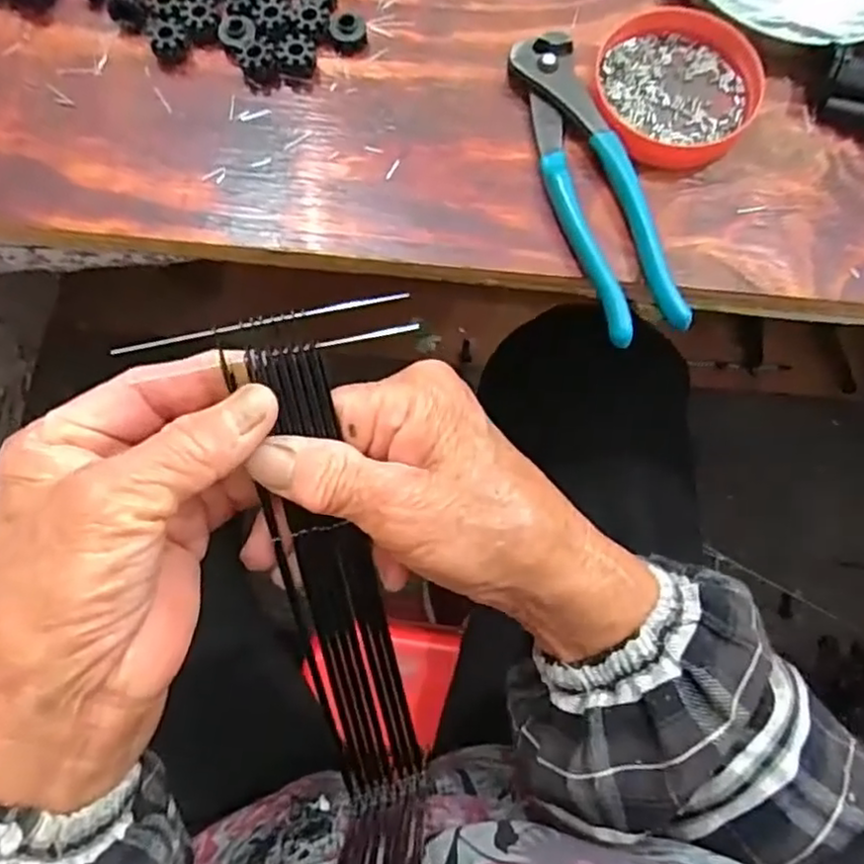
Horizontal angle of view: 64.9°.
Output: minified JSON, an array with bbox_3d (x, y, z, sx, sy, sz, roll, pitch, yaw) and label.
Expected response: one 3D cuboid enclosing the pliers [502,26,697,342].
[{"bbox_3d":[0.076,-0.120,0.324,0.038,0.015,0.163,-15,73,-5],"label":"pliers"}]

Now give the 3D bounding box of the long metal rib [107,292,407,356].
[{"bbox_3d":[-0.056,-0.036,0.220,0.093,0.004,0.004,-12,73,-4],"label":"long metal rib"}]

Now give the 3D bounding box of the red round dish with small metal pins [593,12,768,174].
[{"bbox_3d":[0.121,-0.175,0.341,0.077,0.014,0.091,-4,72,-2],"label":"red round dish with small metal pins"}]

